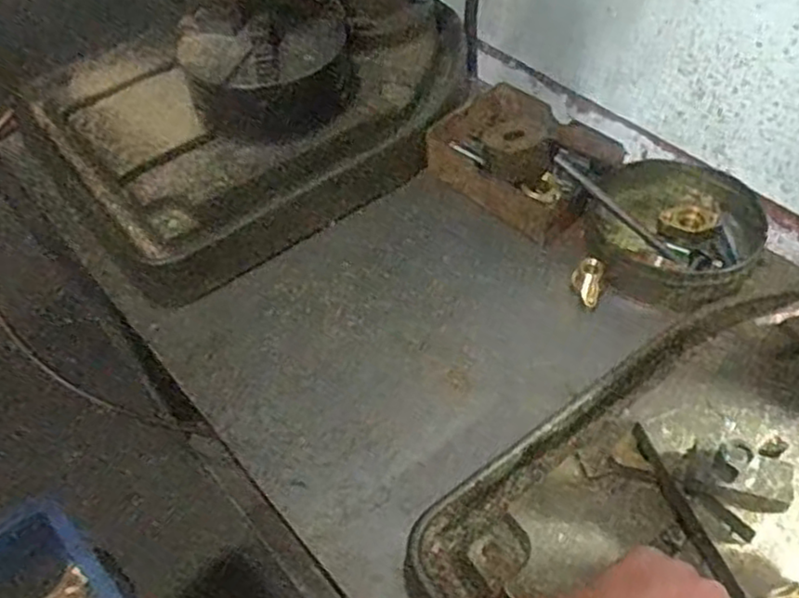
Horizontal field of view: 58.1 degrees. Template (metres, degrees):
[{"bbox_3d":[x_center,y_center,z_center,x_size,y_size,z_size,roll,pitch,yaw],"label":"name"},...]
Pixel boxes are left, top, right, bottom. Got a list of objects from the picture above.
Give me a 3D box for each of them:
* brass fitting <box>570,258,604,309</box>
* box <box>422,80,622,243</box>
[{"bbox_3d":[0.173,-0.016,0.664,0.028,0.027,0.037,16,54,14],"label":"brass fitting"},{"bbox_3d":[0.128,-0.147,0.756,0.185,0.055,0.137,36,61,27],"label":"box"}]

